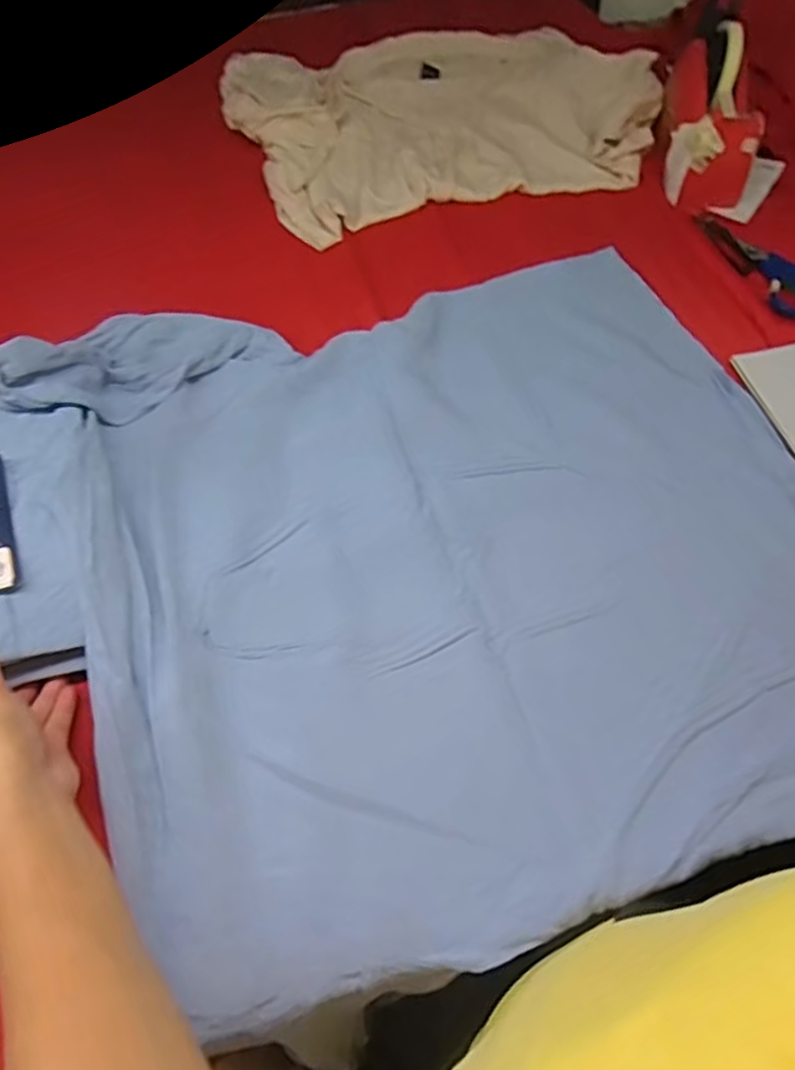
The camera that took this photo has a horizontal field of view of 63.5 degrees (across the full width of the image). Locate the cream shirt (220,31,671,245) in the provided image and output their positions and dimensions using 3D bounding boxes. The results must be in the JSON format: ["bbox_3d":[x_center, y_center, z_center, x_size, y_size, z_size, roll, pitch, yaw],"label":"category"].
[{"bbox_3d":[0.063,-0.534,0.802,0.518,0.042,0.366,-16,58,-7],"label":"cream shirt"}]

